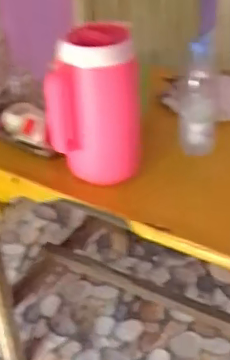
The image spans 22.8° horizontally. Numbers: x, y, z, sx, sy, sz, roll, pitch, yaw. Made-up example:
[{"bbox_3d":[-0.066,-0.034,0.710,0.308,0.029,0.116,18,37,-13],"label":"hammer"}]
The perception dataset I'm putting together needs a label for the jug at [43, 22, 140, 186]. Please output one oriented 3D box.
[{"bbox_3d":[-0.038,-0.127,1.033,0.132,0.276,0.118,12,37,20],"label":"jug"}]

